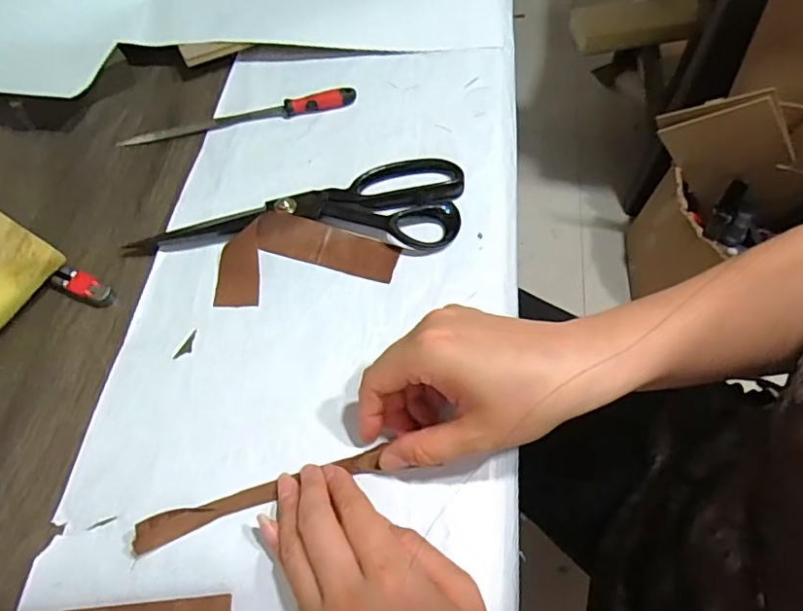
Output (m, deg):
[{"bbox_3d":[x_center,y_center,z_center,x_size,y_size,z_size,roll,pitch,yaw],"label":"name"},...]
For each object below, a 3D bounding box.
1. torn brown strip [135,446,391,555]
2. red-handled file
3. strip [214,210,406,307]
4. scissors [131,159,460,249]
[{"bbox_3d":[-0.079,0.107,0.314,0.139,0.014,0.015,-16,62,-11],"label":"torn brown strip"},{"bbox_3d":[-0.134,-0.158,0.460,0.191,0.012,0.016,-12,61,-7],"label":"red-handled file"},{"bbox_3d":[-0.067,-0.035,0.392,0.125,0.014,0.065,-1,61,-1],"label":"strip"},{"bbox_3d":[-0.071,-0.077,0.415,0.231,0.014,0.081,0,61,0],"label":"scissors"}]

